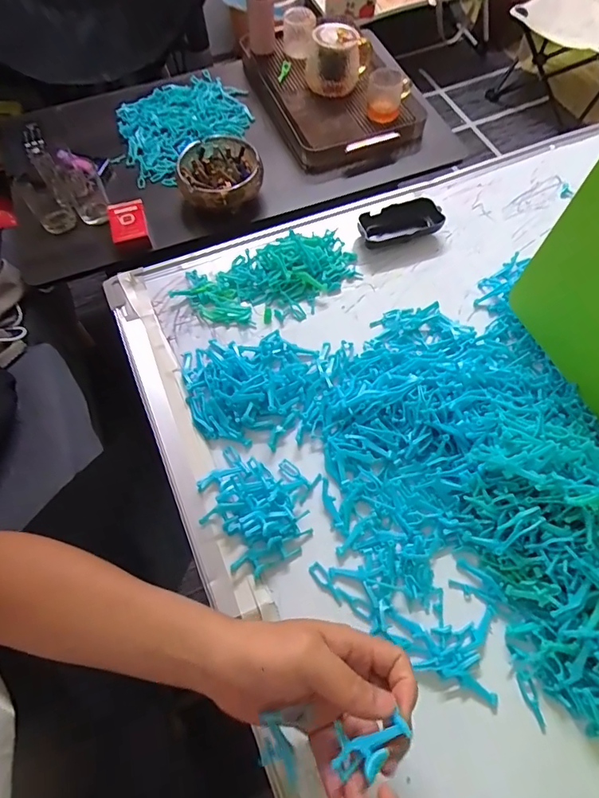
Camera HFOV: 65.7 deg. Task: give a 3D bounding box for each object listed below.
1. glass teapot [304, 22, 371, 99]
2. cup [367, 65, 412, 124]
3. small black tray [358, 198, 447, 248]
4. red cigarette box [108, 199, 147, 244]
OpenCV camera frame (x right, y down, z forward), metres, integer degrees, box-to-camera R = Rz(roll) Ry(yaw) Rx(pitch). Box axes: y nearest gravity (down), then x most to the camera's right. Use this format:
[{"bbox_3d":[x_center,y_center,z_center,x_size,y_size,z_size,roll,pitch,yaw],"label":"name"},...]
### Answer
[{"bbox_3d":[0.069,-0.621,0.844,0.113,0.083,0.110,6,65,5],"label":"glass teapot"},{"bbox_3d":[0.154,-0.542,0.826,0.069,0.054,0.054,30,69,15],"label":"cup"},{"bbox_3d":[0.127,-0.230,0.603,0.115,0.027,0.055,-15,65,-8],"label":"small black tray"},{"bbox_3d":[-0.294,-0.305,0.790,0.061,0.019,0.093,-15,65,-8],"label":"red cigarette box"}]

